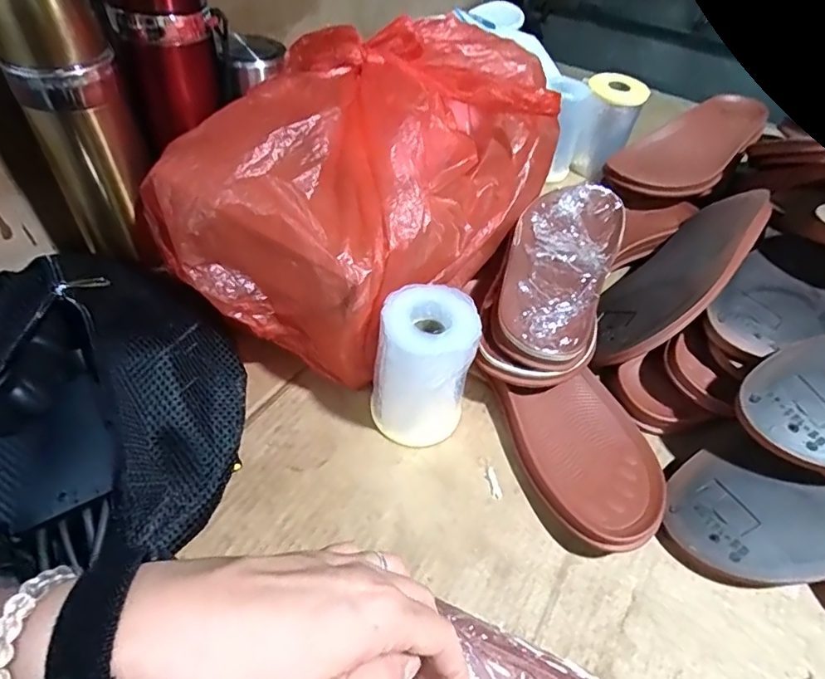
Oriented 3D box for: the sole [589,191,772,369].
[{"bbox_3d":[0.240,-0.063,0.469,0.240,0.113,0.026,-44,110,-28],"label":"sole"}]

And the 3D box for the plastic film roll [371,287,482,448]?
[{"bbox_3d":[0.008,0.021,0.359,0.062,0.107,0.062,3,49,-3],"label":"plastic film roll"}]

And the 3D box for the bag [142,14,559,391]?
[{"bbox_3d":[-0.042,-0.138,0.439,0.235,0.189,0.337,31,52,21],"label":"bag"}]

